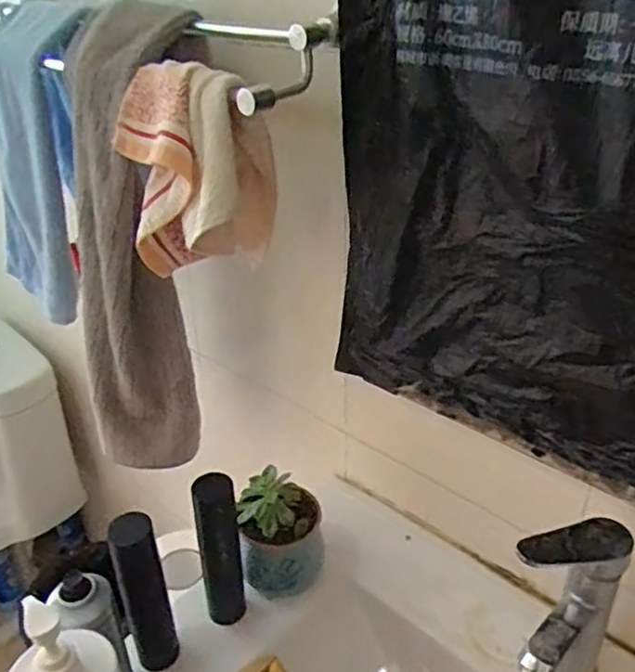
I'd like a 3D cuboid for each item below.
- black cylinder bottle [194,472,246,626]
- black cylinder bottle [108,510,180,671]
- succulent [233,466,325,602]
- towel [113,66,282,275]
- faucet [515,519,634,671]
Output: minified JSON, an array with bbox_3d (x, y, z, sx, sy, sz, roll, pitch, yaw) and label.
[{"bbox_3d":[-0.100,0.229,0.678,0.040,0.205,0.036,-5,31,-7],"label":"black cylinder bottle"},{"bbox_3d":[-0.165,0.259,0.634,0.043,0.200,0.038,-11,32,-16],"label":"black cylinder bottle"},{"bbox_3d":[-0.038,0.230,0.735,0.091,0.143,0.088,-3,31,-3],"label":"succulent"},{"bbox_3d":[-0.116,-0.153,0.640,0.142,0.202,0.126,-5,31,-7],"label":"towel"},{"bbox_3d":[0.210,0.254,0.585,0.124,0.188,0.068,-22,37,-31],"label":"faucet"}]

